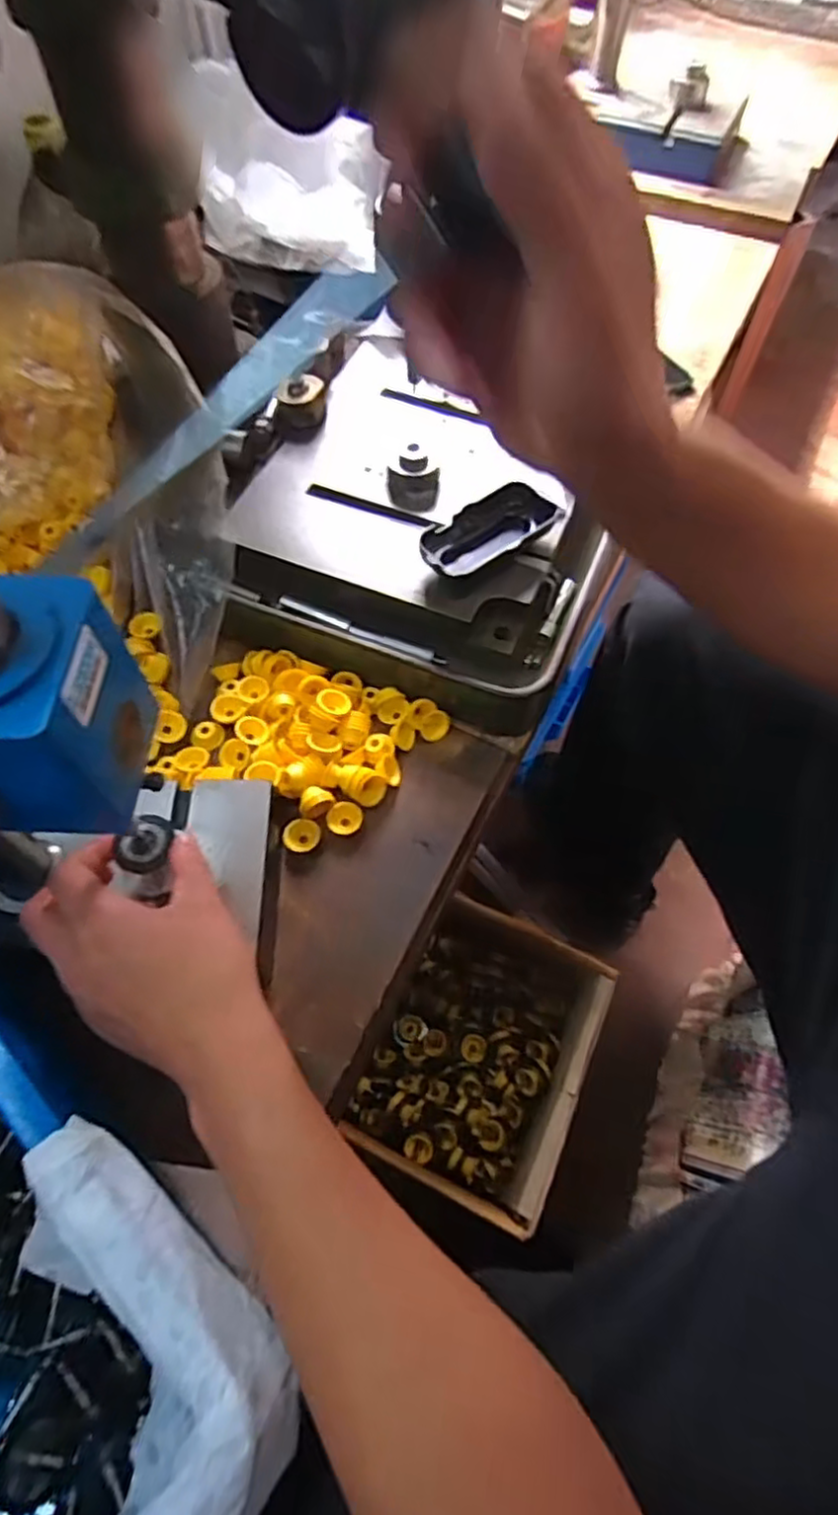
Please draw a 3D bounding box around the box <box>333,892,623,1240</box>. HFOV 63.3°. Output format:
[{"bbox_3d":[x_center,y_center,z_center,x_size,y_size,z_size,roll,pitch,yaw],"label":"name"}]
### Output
[{"bbox_3d":[0.061,0.280,0.648,0.169,0.092,0.230,24,65,12],"label":"box"}]

